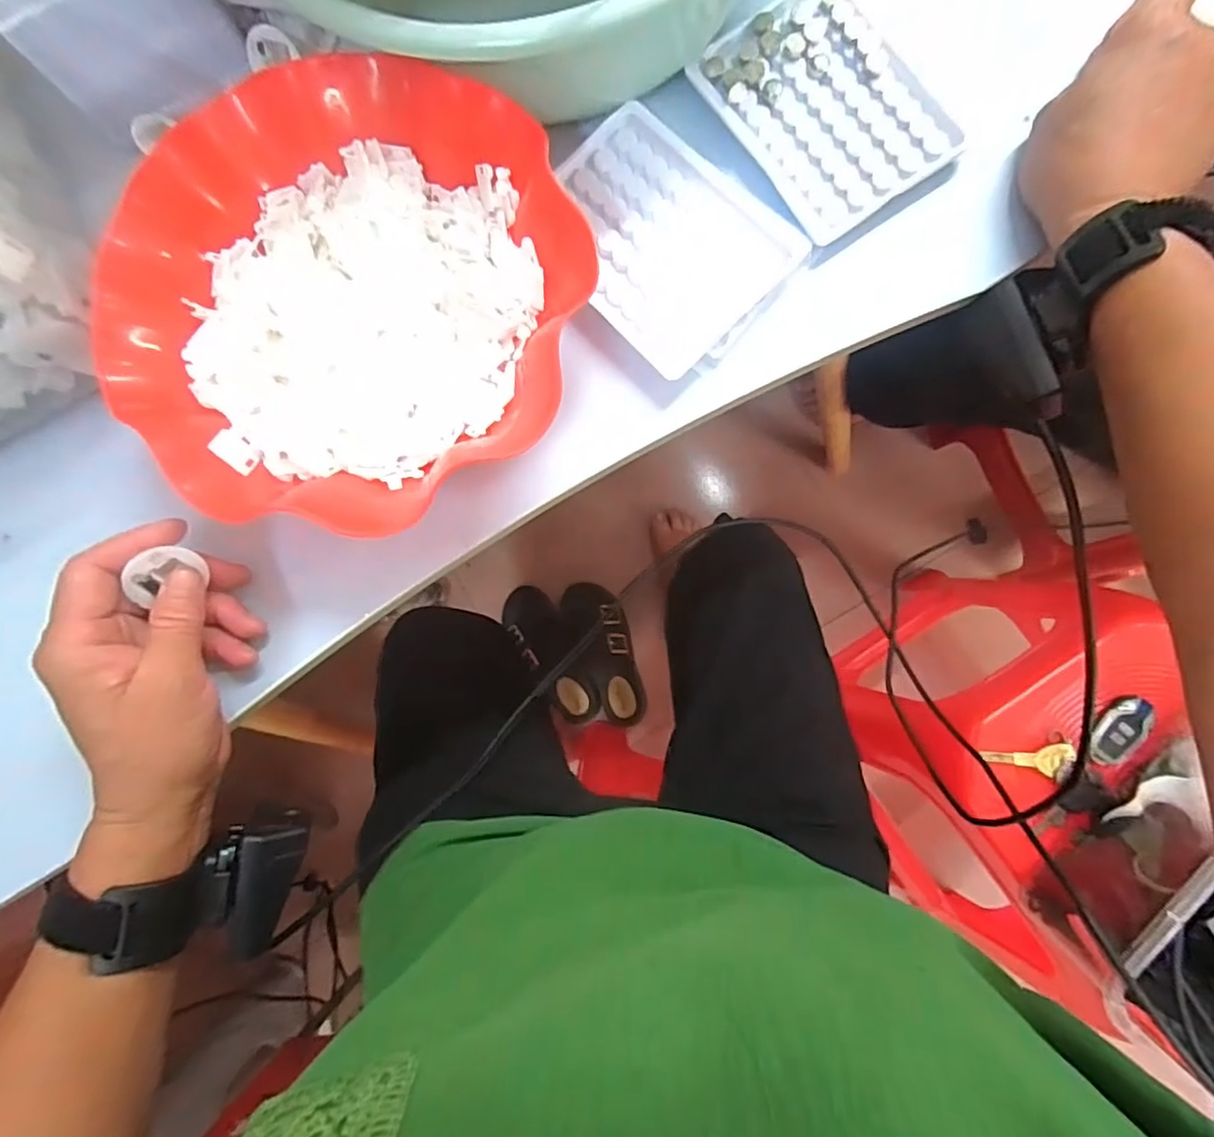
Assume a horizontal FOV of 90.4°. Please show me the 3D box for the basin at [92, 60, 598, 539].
[{"bbox_3d":[-0.125,-0.128,0.305,0.222,0.063,0.218,0,84,4],"label":"basin"}]

